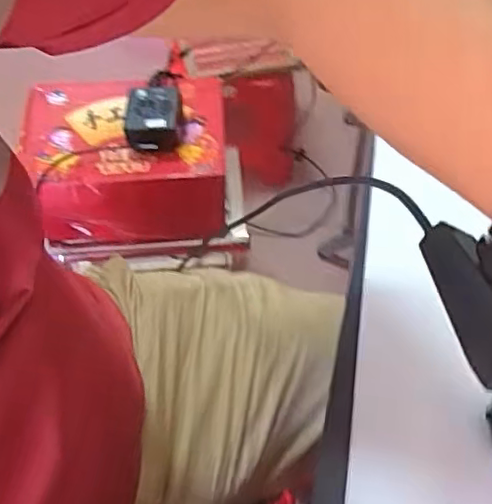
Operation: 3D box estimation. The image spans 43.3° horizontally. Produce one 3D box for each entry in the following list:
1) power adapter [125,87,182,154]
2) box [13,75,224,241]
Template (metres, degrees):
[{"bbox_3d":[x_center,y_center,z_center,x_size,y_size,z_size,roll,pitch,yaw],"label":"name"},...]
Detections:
[{"bbox_3d":[-0.127,-0.182,0.858,0.074,0.047,0.082,0,57,-1],"label":"power adapter"},{"bbox_3d":[-0.170,-0.134,0.936,0.276,0.143,0.202,-1,57,-2],"label":"box"}]

